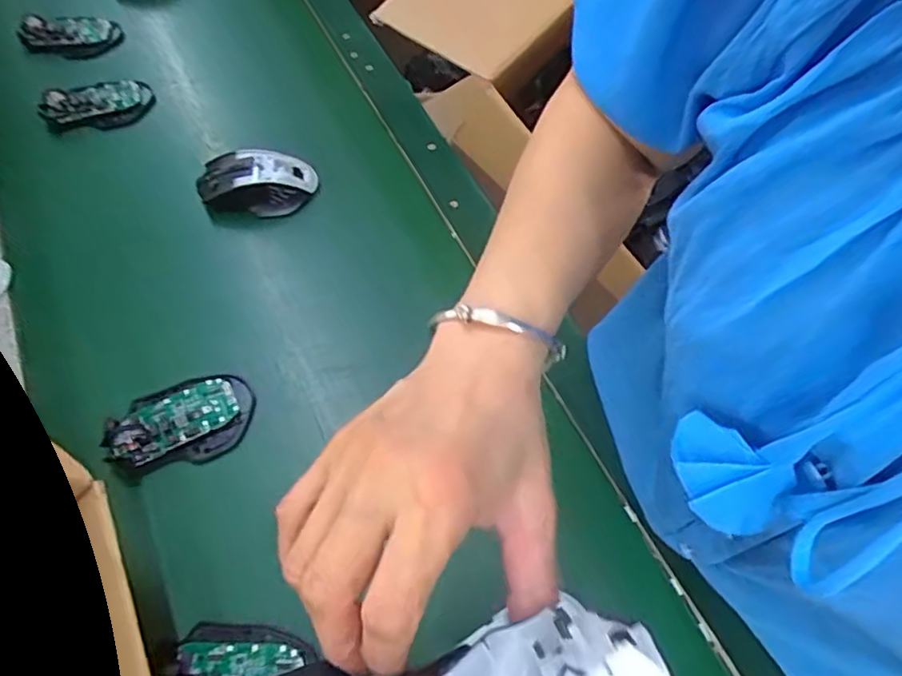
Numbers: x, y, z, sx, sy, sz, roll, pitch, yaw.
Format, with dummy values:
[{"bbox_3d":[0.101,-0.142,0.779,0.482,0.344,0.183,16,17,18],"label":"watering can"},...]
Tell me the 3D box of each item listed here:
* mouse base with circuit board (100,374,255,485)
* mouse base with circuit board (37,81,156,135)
[{"bbox_3d":[-0.222,0.069,0.520,0.112,0.023,0.075,-20,61,-14],"label":"mouse base with circuit board"},{"bbox_3d":[-0.403,-0.269,0.714,0.113,0.023,0.068,-10,59,-9],"label":"mouse base with circuit board"}]

